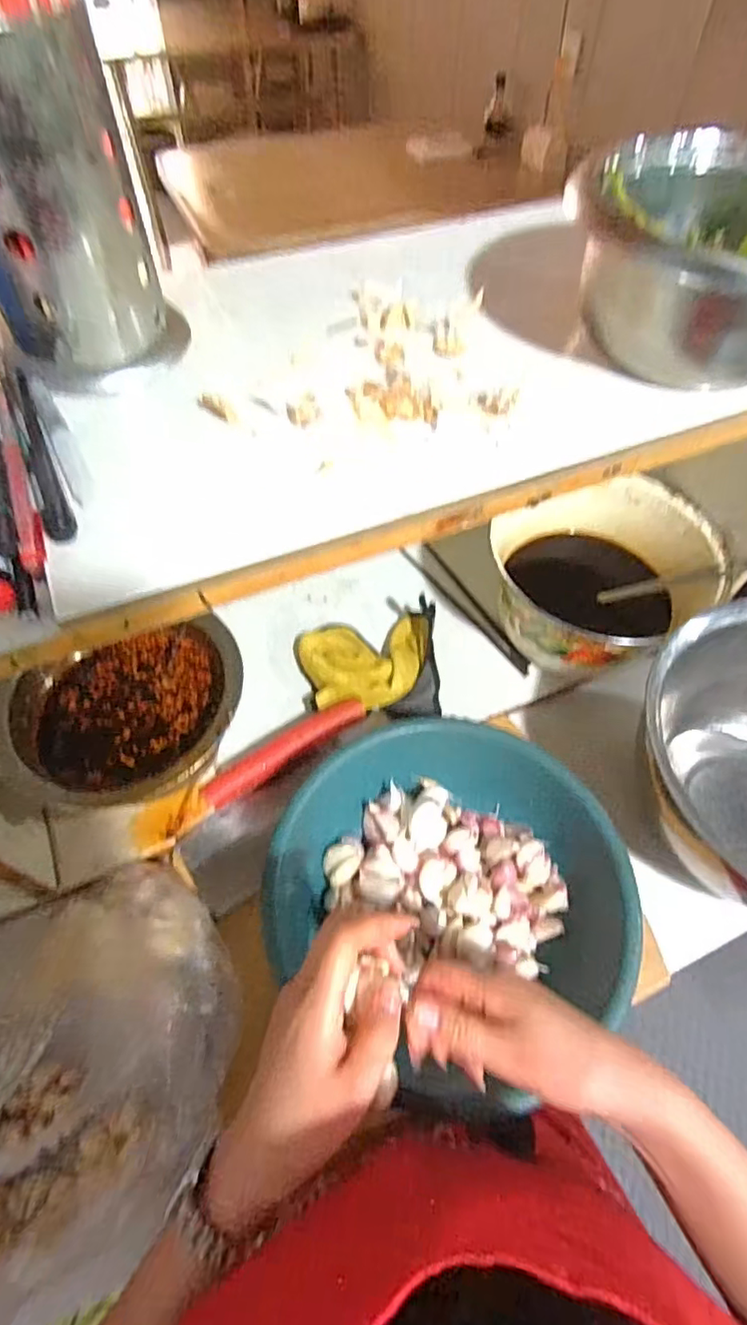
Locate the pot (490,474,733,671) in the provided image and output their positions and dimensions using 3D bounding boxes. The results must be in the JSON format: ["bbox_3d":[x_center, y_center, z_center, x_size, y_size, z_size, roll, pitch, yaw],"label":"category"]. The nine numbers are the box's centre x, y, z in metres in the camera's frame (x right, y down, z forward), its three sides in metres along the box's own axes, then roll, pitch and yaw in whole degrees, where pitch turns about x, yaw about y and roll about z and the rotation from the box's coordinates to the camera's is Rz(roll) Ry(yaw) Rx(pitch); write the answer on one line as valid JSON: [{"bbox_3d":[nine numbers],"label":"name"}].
[{"bbox_3d":[0.240,-0.085,0.662,0.222,0.136,0.208,-32,63,-19],"label":"pot"}]

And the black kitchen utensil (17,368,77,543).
[{"bbox_3d":[-0.189,-0.122,0.340,0.014,0.013,0.146,-21,60,-14],"label":"black kitchen utensil"}]

